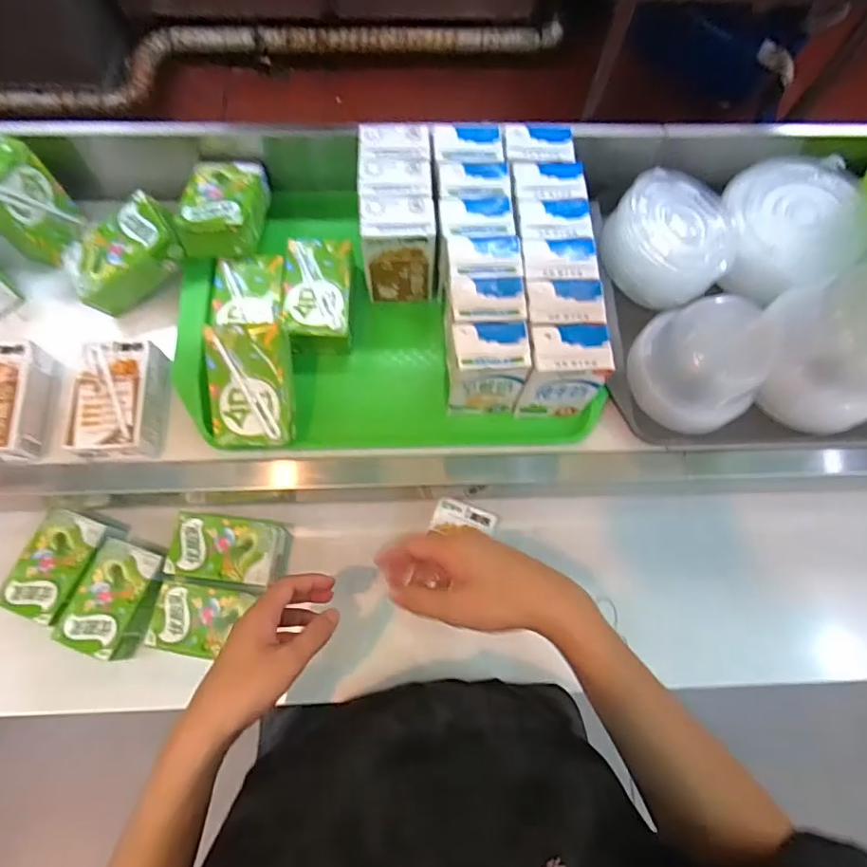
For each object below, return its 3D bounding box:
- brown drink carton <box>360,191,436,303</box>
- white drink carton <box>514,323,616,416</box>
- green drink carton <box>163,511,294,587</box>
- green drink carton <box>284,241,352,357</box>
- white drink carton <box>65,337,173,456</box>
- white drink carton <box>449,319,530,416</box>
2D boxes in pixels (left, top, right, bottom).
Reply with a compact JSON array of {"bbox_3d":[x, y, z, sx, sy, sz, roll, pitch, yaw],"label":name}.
[{"bbox_3d":[-0.033,-0.177,0.530,0.065,0.102,0.047,-2,71,-2],"label":"brown drink carton"},{"bbox_3d":[0.112,-0.053,0.490,0.065,0.098,0.045,-6,71,-4],"label":"white drink carton"},{"bbox_3d":[-0.215,0.124,0.582,0.113,0.040,0.065,7,71,1],"label":"green drink carton"},{"bbox_3d":[-0.113,-0.138,0.549,0.065,0.039,0.106,-1,71,-2],"label":"green drink carton"},{"bbox_3d":[-0.290,-0.031,0.513,0.069,0.042,0.104,-1,71,-2],"label":"white drink carton"},{"bbox_3d":[0.045,-0.055,0.489,0.066,0.098,0.043,1,71,-1],"label":"white drink carton"}]

